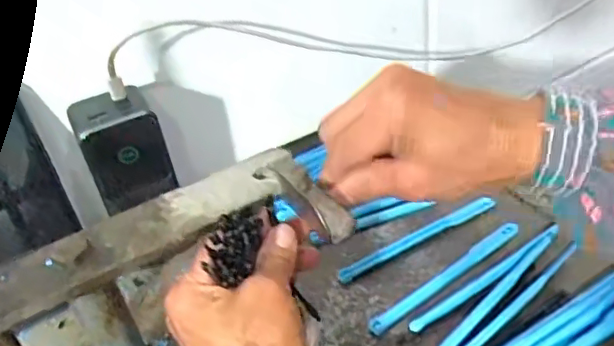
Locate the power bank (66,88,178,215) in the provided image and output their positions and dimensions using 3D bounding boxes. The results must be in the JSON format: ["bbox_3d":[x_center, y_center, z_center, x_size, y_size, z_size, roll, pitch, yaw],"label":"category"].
[{"bbox_3d":[-0.132,-0.017,0.404,0.059,0.069,0.047,-22,39,-19],"label":"power bank"}]

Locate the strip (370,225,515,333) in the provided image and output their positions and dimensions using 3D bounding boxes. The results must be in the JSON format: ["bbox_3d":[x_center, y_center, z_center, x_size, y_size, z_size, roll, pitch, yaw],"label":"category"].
[{"bbox_3d":[0.100,0.072,0.407,0.142,0.004,0.013,-28,41,-25],"label":"strip"}]

